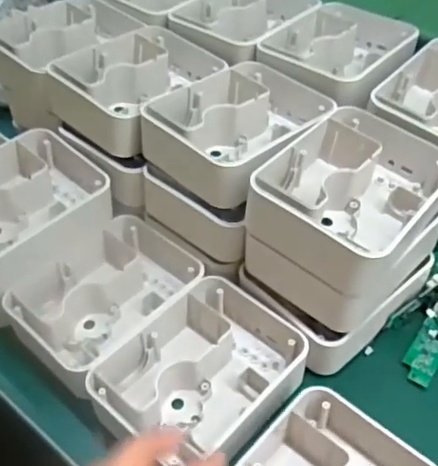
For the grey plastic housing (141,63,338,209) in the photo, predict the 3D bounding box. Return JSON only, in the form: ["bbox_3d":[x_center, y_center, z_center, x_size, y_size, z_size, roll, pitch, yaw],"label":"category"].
[{"bbox_3d":[0.014,-0.085,0.455,0.109,0.042,0.140,30,53,28],"label":"grey plastic housing"}]

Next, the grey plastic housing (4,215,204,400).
[{"bbox_3d":[-0.089,0.051,0.453,0.106,0.038,0.134,30,53,28],"label":"grey plastic housing"}]

